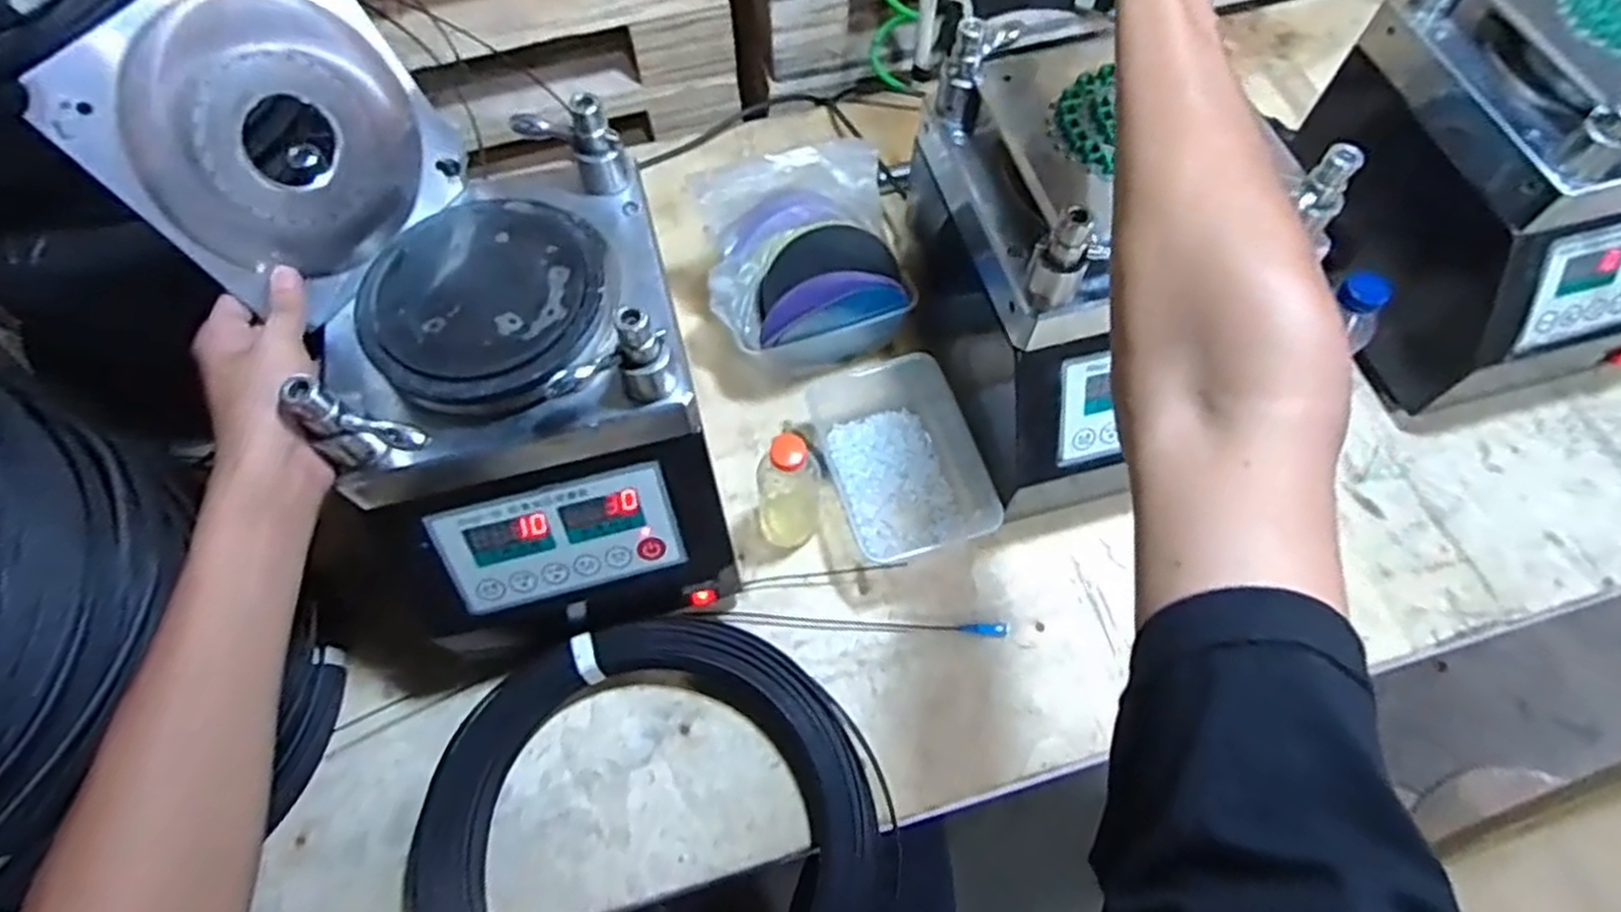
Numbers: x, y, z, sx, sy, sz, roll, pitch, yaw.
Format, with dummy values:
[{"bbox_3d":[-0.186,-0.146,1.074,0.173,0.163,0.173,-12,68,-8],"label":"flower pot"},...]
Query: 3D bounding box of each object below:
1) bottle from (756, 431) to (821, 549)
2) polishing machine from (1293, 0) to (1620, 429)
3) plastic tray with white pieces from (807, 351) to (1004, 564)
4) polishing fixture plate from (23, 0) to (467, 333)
[{"bbox_3d":[-0.018,0.023,0.631,0.049,0.137,0.060,5,65,4],"label":"bottle"},{"bbox_3d":[0.617,-0.237,0.669,0.235,0.278,0.285,-13,65,-5],"label":"polishing machine"},{"bbox_3d":[0.084,-0.001,0.680,0.130,0.064,0.164,-18,66,-7],"label":"plastic tray with white pieces"},{"bbox_3d":[-0.308,-0.184,0.462,0.015,0.170,0.171,20,65,28],"label":"polishing fixture plate"}]

